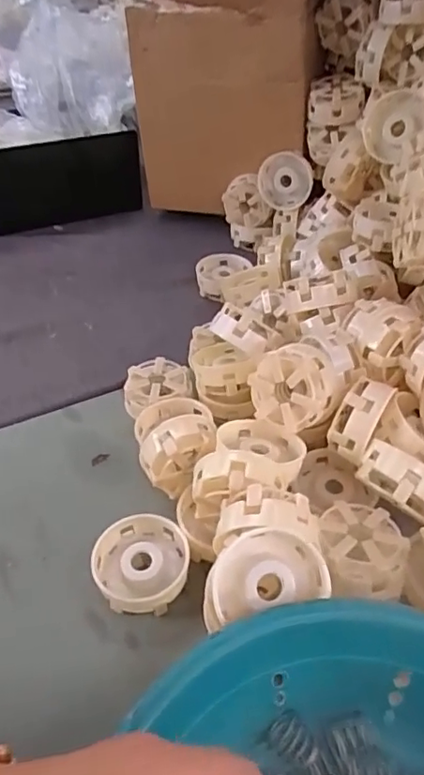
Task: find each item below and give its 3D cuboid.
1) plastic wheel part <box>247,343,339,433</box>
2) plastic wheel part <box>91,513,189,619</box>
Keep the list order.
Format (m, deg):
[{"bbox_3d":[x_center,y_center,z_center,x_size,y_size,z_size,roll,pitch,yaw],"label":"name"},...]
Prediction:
[{"bbox_3d":[0.060,0.003,0.435,0.029,0.073,0.064,-15,78,-49],"label":"plastic wheel part"},{"bbox_3d":[-0.049,0.128,0.397,0.064,0.034,0.064,-1,42,1],"label":"plastic wheel part"}]

